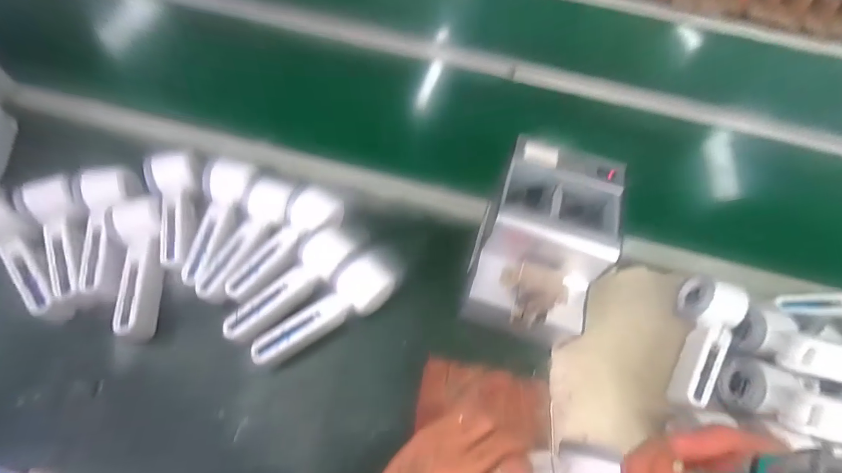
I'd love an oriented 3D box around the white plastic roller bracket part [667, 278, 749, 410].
[{"bbox_3d":[0.334,0.127,0.441,0.058,0.051,0.161,25,61,10],"label":"white plastic roller bracket part"}]

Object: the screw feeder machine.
[{"bbox_3d":[0.131,0.014,0.429,0.127,0.148,0.176,20,61,7],"label":"screw feeder machine"}]

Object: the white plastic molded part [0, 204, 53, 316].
[{"bbox_3d":[-0.443,0.024,0.407,0.049,0.029,0.145,-37,83,-22],"label":"white plastic molded part"}]

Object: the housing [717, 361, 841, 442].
[{"bbox_3d":[0.399,0.177,0.388,0.135,0.054,0.068,16,60,20],"label":"housing"}]

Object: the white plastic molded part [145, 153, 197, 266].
[{"bbox_3d":[-0.294,-0.040,0.451,0.046,0.026,0.153,-18,63,-14],"label":"white plastic molded part"}]

